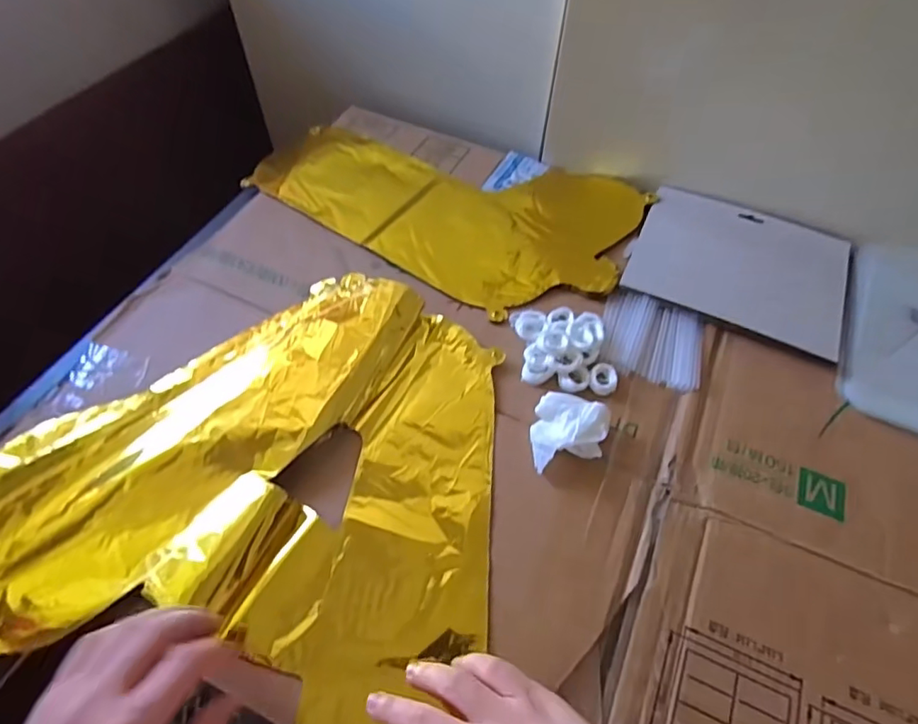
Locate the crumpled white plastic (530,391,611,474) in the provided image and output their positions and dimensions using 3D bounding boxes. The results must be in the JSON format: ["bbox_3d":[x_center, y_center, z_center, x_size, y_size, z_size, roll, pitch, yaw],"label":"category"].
[{"bbox_3d":[0.083,0.055,0.418,0.054,0.022,0.063,16,58,7],"label":"crumpled white plastic"}]

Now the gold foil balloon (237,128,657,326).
[{"bbox_3d":[-0.014,-0.182,0.595,0.394,0.024,0.232,31,61,16],"label":"gold foil balloon"}]

